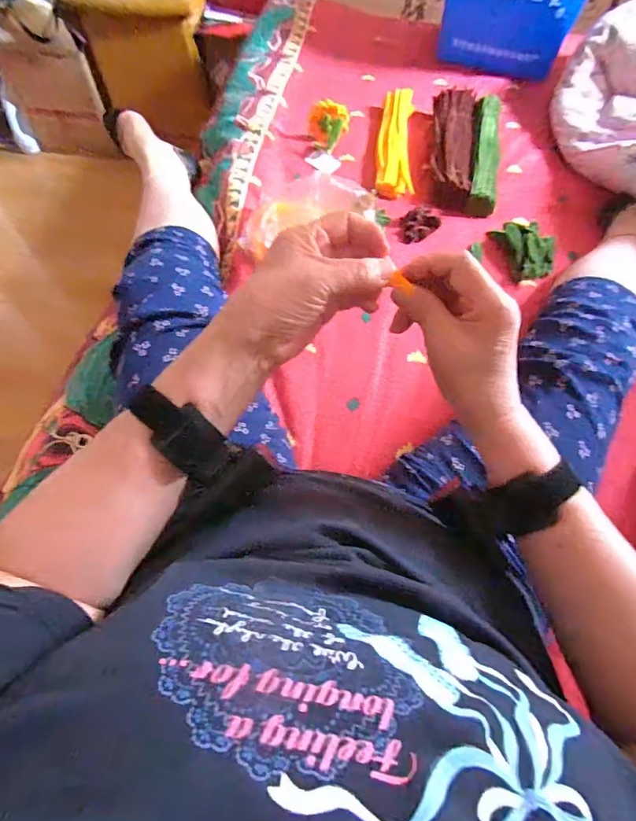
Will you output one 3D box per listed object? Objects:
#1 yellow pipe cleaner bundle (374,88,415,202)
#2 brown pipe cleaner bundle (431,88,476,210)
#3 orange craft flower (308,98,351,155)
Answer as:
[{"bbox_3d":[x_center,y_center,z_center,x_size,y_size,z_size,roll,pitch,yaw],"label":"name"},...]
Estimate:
[{"bbox_3d":[0.146,-0.508,0.850,0.065,0.033,0.284,4,61,3],"label":"yellow pipe cleaner bundle"},{"bbox_3d":[0.246,-0.487,0.843,0.075,0.052,0.301,8,61,5],"label":"brown pipe cleaner bundle"},{"bbox_3d":[0.020,-0.520,0.852,0.077,0.071,0.065,1,60,1],"label":"orange craft flower"}]

